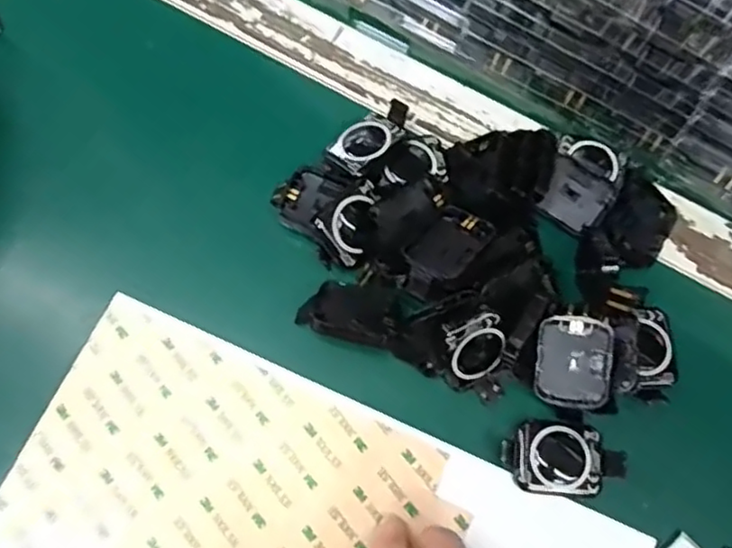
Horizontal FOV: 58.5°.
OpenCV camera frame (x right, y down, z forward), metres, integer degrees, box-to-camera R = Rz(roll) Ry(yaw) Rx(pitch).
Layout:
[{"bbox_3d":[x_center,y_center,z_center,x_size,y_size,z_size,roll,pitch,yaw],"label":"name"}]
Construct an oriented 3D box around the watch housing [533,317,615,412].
[{"bbox_3d":[0.098,0.041,0.307,0.034,0.010,0.042,4,85,14],"label":"watch housing"}]

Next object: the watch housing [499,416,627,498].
[{"bbox_3d":[0.090,0.085,0.302,0.053,0.009,0.033,7,72,0],"label":"watch housing"}]

